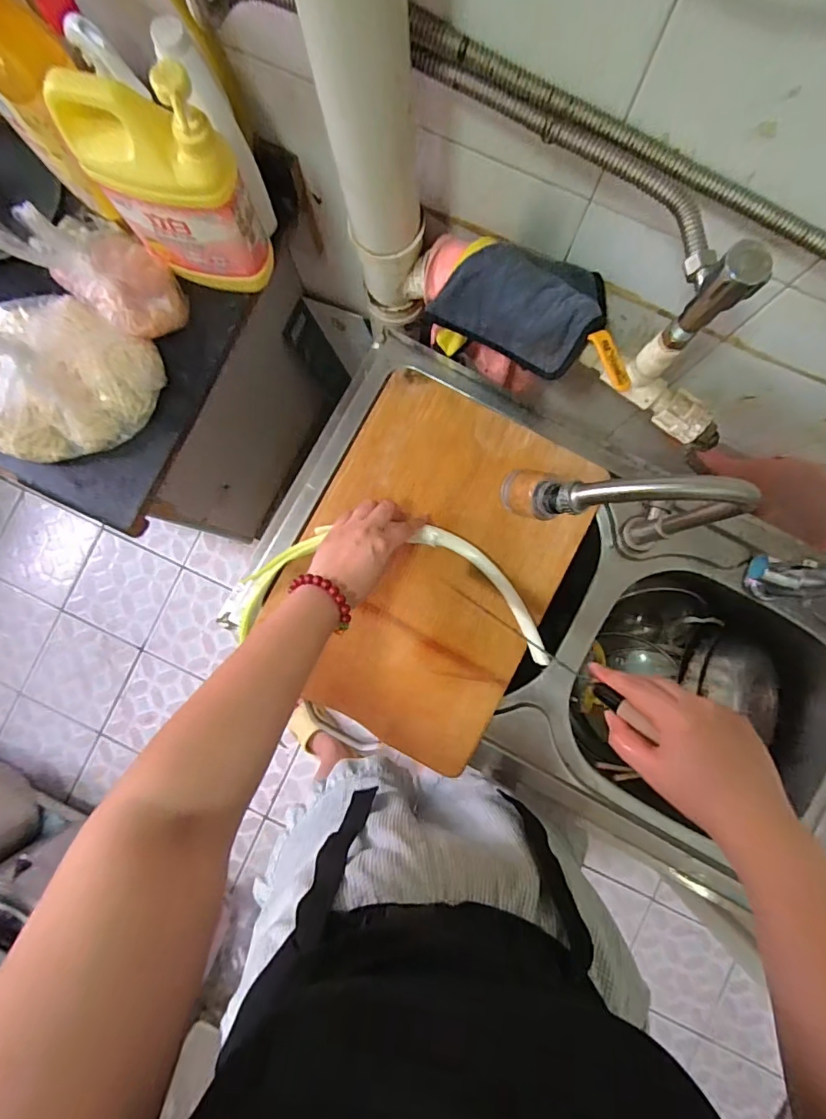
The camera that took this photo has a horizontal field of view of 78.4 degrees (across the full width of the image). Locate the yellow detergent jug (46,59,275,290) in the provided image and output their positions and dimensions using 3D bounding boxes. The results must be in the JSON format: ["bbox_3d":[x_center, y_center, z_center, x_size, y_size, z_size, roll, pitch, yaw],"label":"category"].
[{"bbox_3d":[-0.237,-0.376,0.508,0.142,0.222,0.087,16,88,2],"label":"yellow detergent jug"}]

